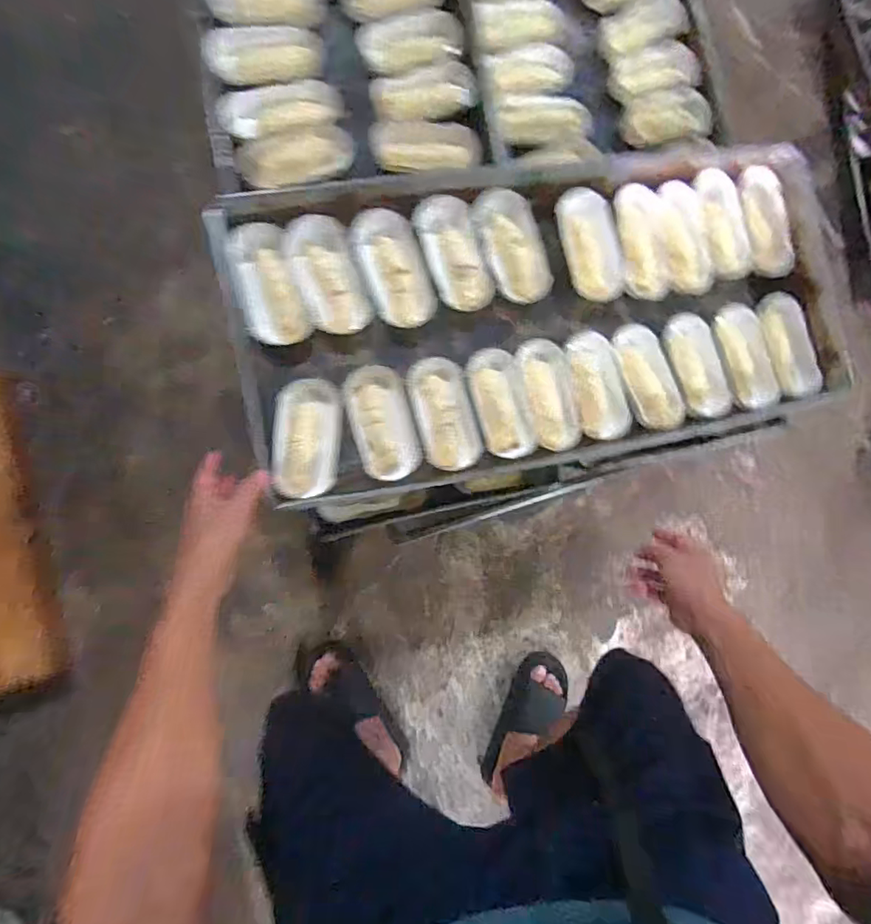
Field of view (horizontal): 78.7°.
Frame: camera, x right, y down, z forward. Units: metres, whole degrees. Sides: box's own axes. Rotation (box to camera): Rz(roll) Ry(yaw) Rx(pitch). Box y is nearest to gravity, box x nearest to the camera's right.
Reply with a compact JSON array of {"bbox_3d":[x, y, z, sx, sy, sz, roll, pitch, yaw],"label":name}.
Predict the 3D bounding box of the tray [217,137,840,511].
[{"bbox_3d":[0.168,-0.201,0.729,0.831,0.059,0.390,-12,92,-10],"label":"tray"}]

